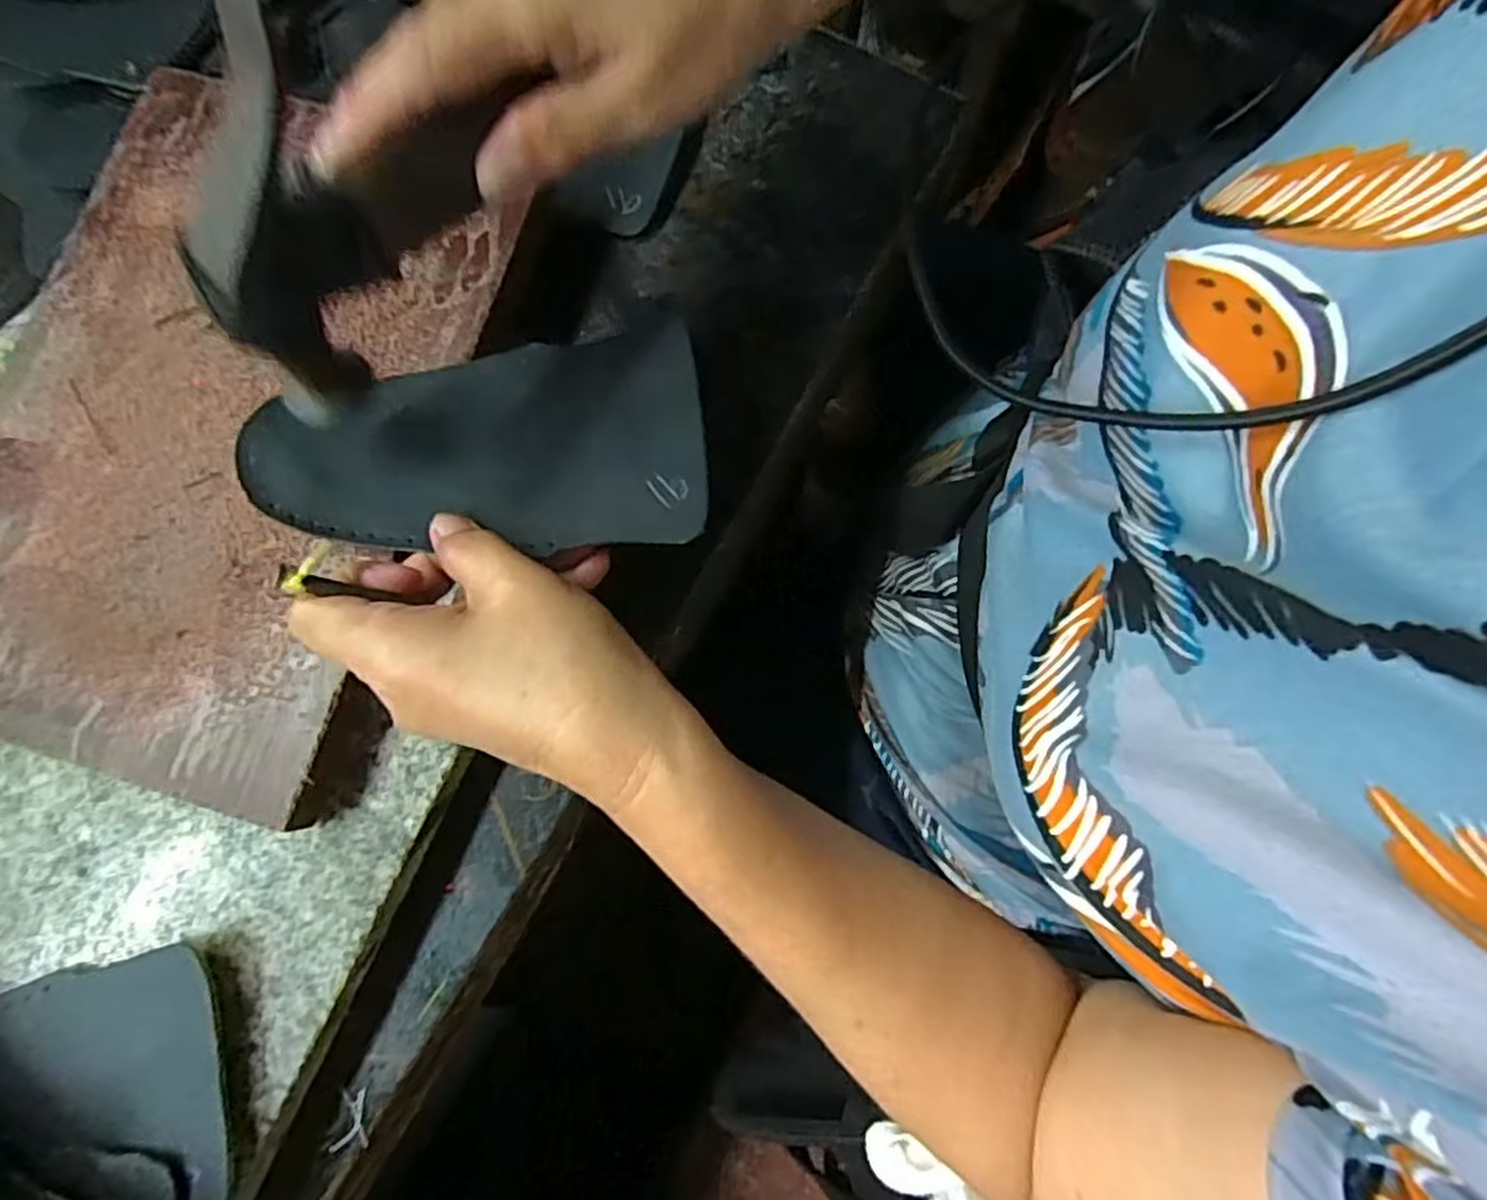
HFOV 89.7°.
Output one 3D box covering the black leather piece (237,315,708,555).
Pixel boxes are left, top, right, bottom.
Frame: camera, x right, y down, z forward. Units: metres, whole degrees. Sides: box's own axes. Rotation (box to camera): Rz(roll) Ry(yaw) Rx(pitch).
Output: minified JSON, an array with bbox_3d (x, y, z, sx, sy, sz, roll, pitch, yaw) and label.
[{"bbox_3d":[-0.096,-0.059,0.279,0.160,0.017,0.085,-4,79,0],"label":"black leather piece"}]

